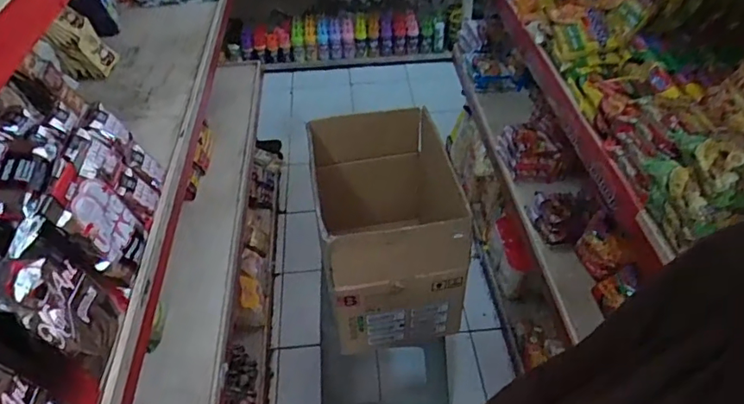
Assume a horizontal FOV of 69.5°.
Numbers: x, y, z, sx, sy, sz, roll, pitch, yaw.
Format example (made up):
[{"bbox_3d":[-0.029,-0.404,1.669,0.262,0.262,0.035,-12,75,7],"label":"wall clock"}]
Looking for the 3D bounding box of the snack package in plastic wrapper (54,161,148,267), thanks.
[{"bbox_3d":[-0.346,0.024,0.699,0.012,0.152,0.096,-17,54,10],"label":"snack package in plastic wrapper"}]

